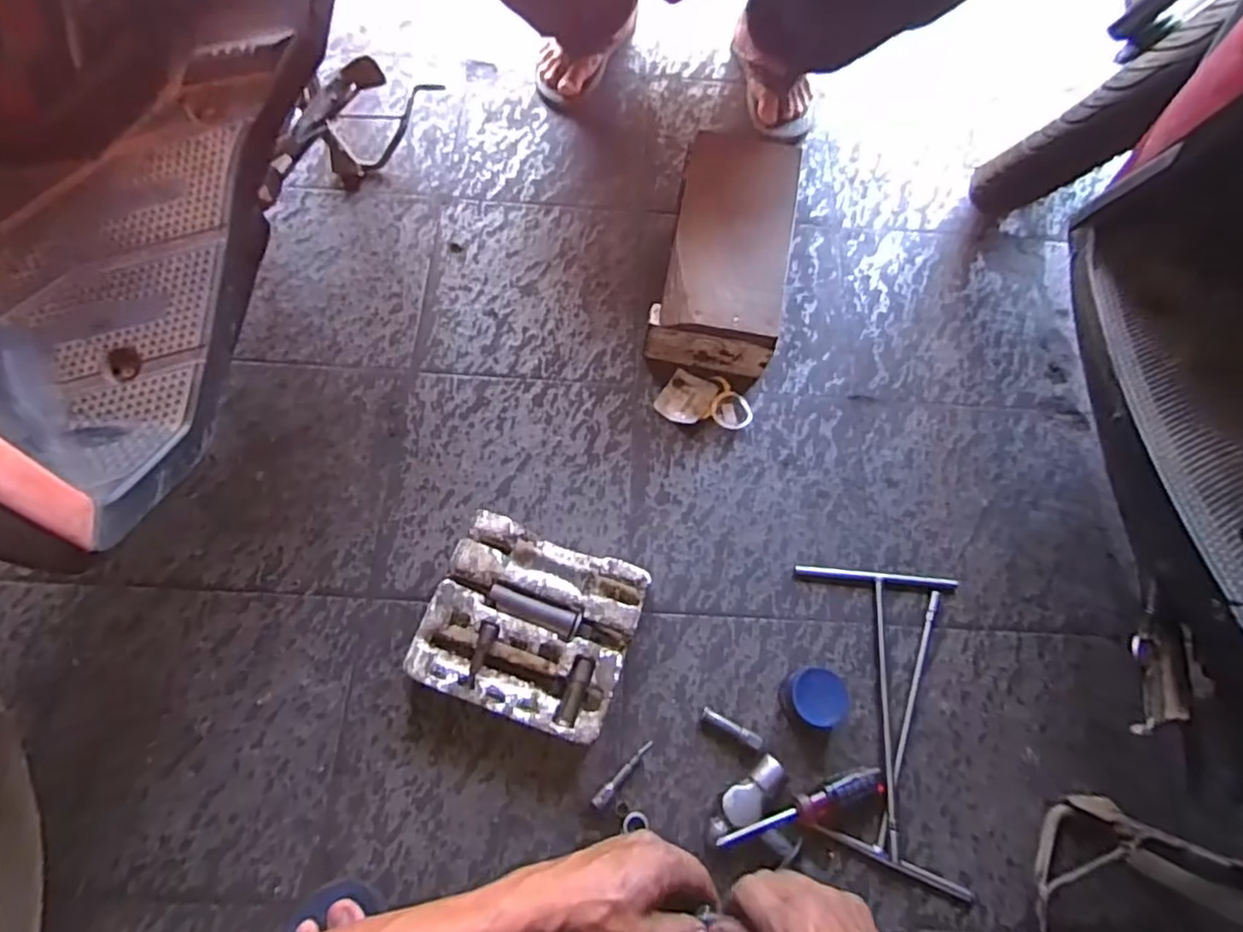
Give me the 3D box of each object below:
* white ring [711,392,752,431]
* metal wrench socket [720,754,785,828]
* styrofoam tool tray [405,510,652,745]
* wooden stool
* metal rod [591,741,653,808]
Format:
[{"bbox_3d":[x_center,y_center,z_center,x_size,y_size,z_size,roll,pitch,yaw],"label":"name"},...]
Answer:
[{"bbox_3d":[0.147,-0.073,0.824,0.054,0.013,0.050,8,69,0],"label":"white ring"},{"bbox_3d":[0.138,0.339,0.648,0.076,0.038,0.035,-35,75,-14],"label":"metal wrench socket"},{"bbox_3d":[-0.097,0.177,0.691,0.214,0.057,0.188,19,70,5],"label":"styrofoam tool tray"},{"bbox_3d":[0.140,-0.287,0.858,0.159,0.110,0.333,11,69,2],"label":"wooden stool"},{"bbox_3d":[0.003,0.327,0.658,0.085,0.012,0.012,-40,76,-16],"label":"metal rod"}]

